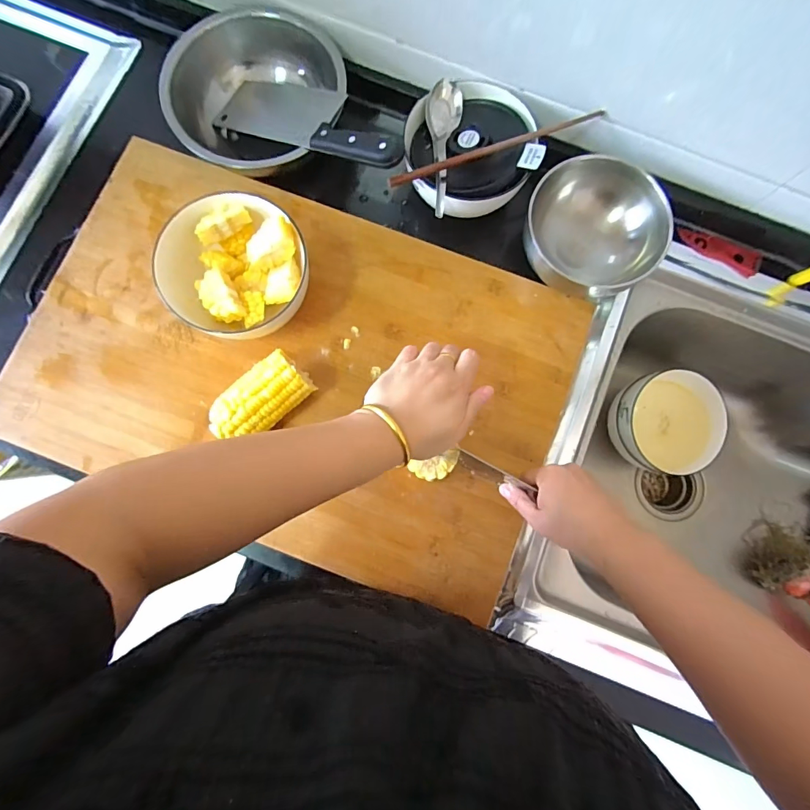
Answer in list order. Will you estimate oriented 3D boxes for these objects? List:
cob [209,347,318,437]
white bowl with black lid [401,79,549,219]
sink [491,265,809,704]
[{"bbox_3d":[-0.151,-0.003,0.445,0.105,0.061,0.054,-42,83,-5],"label":"cob"},{"bbox_3d":[0.076,-0.288,0.486,0.142,0.061,0.136,0,81,1],"label":"white bowl with black lid"},{"bbox_3d":[0.483,0.134,0.576,0.617,0.222,0.462,20,82,4],"label":"sink"}]

